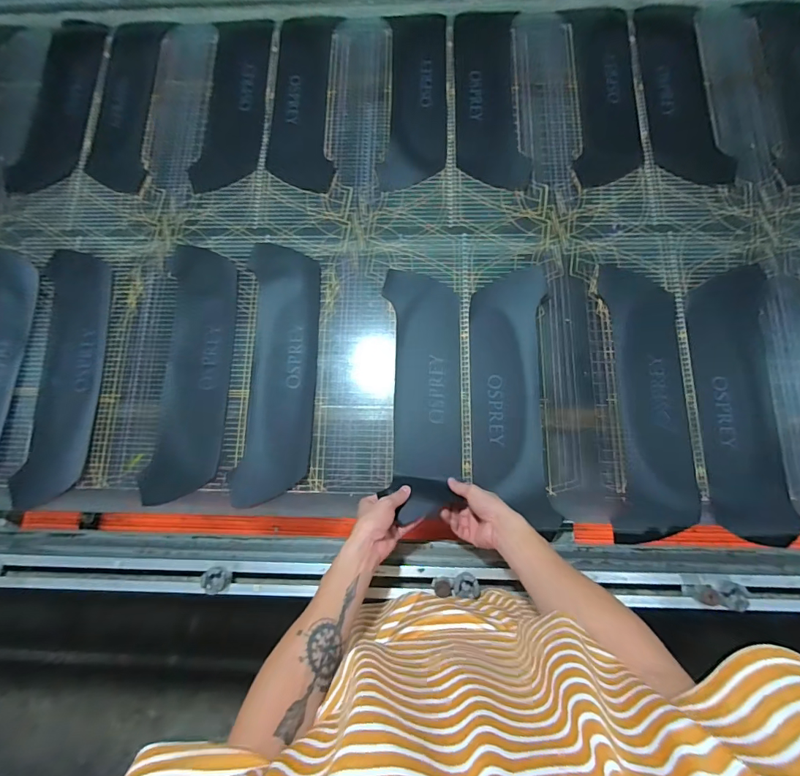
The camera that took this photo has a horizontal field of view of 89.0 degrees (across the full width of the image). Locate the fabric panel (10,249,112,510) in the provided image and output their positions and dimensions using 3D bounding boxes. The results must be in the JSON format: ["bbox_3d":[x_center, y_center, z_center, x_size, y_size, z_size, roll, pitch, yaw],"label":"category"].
[{"bbox_3d":[-0.626,-0.028,0.770,0.133,0.043,0.486,-1,77,2],"label":"fabric panel"}]

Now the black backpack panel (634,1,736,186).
[{"bbox_3d":[0.595,-0.642,0.869,0.150,0.008,0.462,0,76,0],"label":"black backpack panel"}]

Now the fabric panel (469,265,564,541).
[{"bbox_3d":[0.200,0.010,0.731,0.140,0.015,0.459,0,78,6],"label":"fabric panel"}]

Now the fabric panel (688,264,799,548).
[{"bbox_3d":[0.598,0.012,0.721,0.140,0.023,0.483,5,77,3],"label":"fabric panel"}]

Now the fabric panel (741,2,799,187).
[{"bbox_3d":[0.851,-0.645,0.872,0.164,0.019,0.478,3,76,0],"label":"fabric panel"}]

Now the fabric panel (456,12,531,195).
[{"bbox_3d":[0.190,-0.633,0.874,0.142,0.013,0.457,0,76,0],"label":"fabric panel"}]

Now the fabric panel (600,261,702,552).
[{"bbox_3d":[0.442,0.016,0.724,0.135,0.011,0.483,2,77,2],"label":"fabric panel"}]

